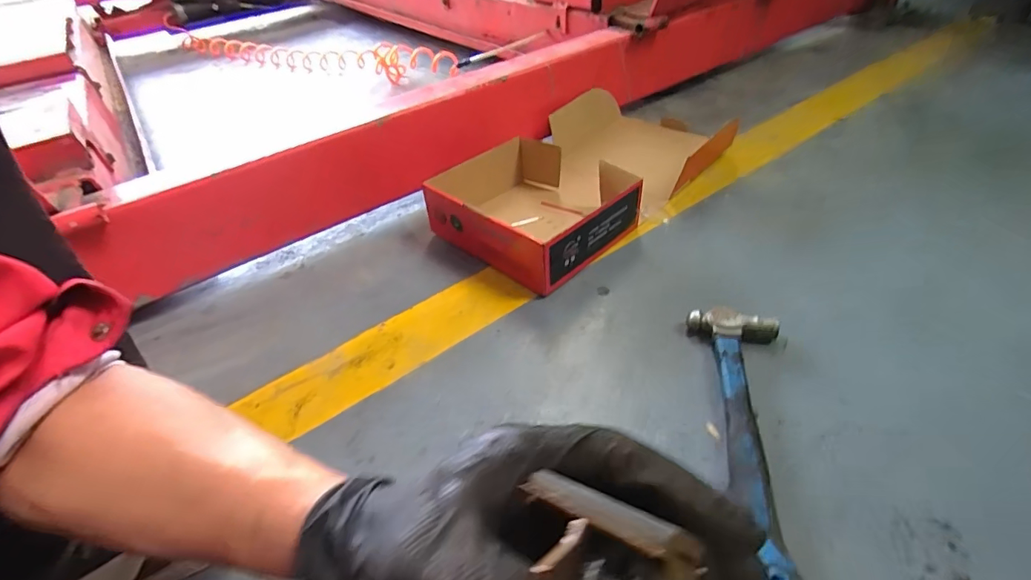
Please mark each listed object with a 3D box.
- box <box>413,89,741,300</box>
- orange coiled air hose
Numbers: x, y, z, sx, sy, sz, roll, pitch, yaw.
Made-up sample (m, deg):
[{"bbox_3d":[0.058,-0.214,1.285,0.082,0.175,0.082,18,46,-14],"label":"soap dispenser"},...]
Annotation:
[{"bbox_3d":[0.122,-0.211,0.851,0.535,0.097,0.307,-34,48,-26],"label":"box"},{"bbox_3d":[-0.739,-0.800,1.629,1.373,0.111,0.088,17,47,25],"label":"orange coiled air hose"}]

